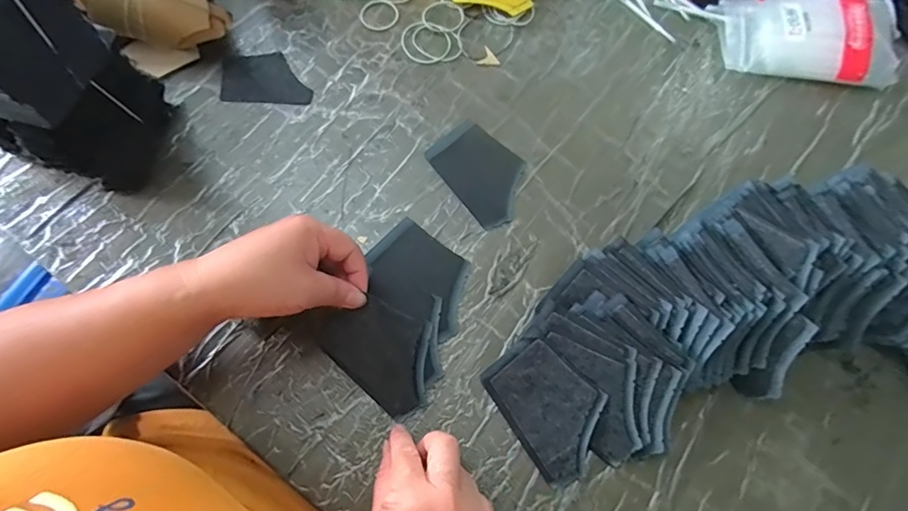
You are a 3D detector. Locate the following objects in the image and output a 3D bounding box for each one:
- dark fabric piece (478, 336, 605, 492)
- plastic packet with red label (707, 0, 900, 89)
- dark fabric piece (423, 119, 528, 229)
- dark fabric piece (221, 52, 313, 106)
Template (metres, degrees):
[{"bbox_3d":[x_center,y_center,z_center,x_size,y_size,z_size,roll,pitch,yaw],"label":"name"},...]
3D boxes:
[{"bbox_3d":[0.076,0.119,0.360,0.070,0.005,0.103,-38,75,7],"label":"dark fabric piece"},{"bbox_3d":[0.374,-0.236,0.483,0.174,0.035,0.103,11,72,2],"label":"plastic packet with red label"},{"bbox_3d":[0.029,-0.083,0.446,0.072,0.004,0.108,-35,76,-12],"label":"dark fabric piece"},{"bbox_3d":[-0.195,-0.186,0.478,0.092,0.005,0.064,-2,72,-2],"label":"dark fabric piece"}]

